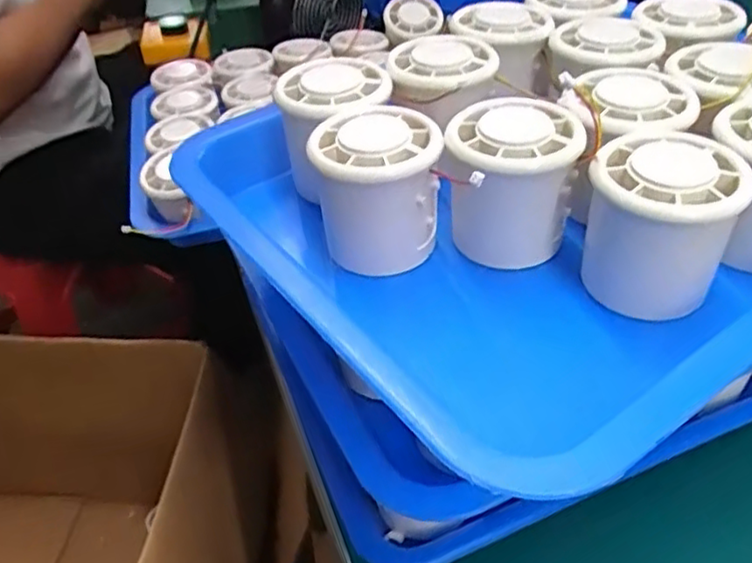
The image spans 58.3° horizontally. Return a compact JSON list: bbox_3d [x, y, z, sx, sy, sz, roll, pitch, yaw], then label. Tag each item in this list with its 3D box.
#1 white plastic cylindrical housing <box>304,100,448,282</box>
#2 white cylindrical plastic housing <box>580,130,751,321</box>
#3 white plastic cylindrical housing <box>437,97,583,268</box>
[{"bbox_3d":[0.000,-0.040,0.306,0.052,0.061,0.051,-1,42,1],"label":"white plastic cylindrical housing"},{"bbox_3d":[0.114,-0.023,0.274,0.053,0.057,0.053,-1,42,1],"label":"white cylindrical plastic housing"},{"bbox_3d":[0.059,-0.040,0.300,0.057,0.059,0.060,5,43,8],"label":"white plastic cylindrical housing"}]

